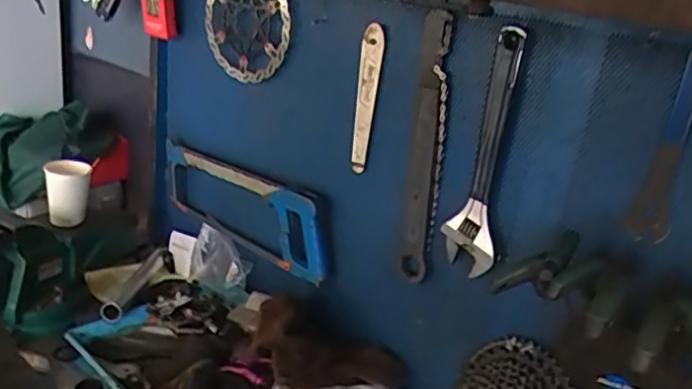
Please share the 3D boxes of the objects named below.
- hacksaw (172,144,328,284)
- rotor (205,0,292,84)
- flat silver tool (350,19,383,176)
[{"bbox_3d":[-0.177,0.023,1.059,0.380,0.140,0.030,23,25,36],"label":"hacksaw"},{"bbox_3d":[-0.150,-0.252,0.947,0.169,0.169,0.007,35,32,26],"label":"rotor"},{"bbox_3d":[0.024,-0.123,0.840,0.007,0.200,0.033,-21,40,-41],"label":"flat silver tool"}]

